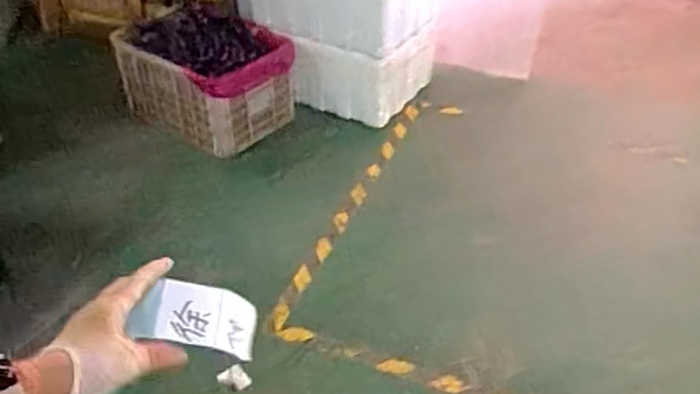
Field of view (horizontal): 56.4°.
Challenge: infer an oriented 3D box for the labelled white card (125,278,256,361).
[{"bbox_3d":[-0.137,0.107,0.582,0.111,0.047,0.057,14,76,-13],"label":"labelled white card"}]

